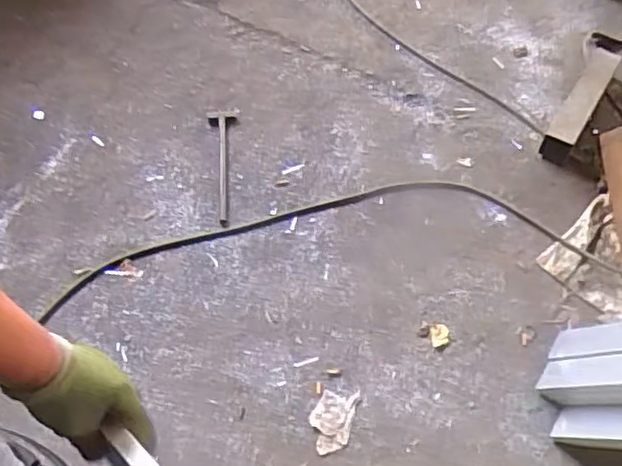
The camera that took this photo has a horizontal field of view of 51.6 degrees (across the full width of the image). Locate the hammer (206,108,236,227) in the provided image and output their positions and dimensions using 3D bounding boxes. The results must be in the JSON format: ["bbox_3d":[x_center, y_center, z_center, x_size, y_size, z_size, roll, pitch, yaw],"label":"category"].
[{"bbox_3d":[-0.256,-0.198,1.834,0.088,0.043,0.401,-4,60,1],"label":"hammer"}]

